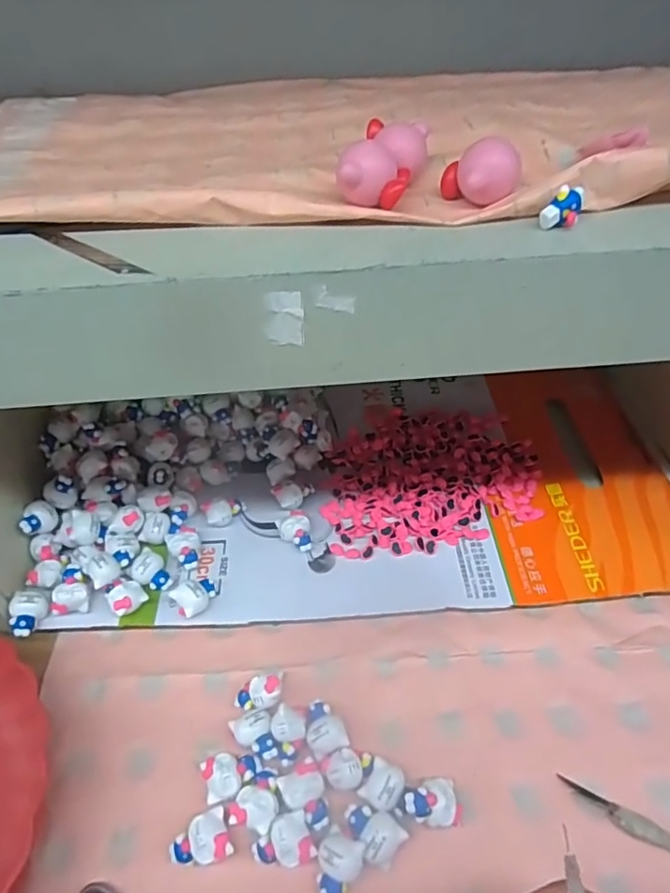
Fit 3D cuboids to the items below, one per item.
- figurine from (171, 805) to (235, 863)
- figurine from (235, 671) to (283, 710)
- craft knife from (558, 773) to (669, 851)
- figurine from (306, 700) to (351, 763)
[{"bbox_3d":[-0.078,0.230,0.325,0.032,0.018,0.024,-17,49,-13],"label":"figurine"},{"bbox_3d":[-0.050,0.167,0.377,0.034,0.019,0.023,-18,50,-14],"label":"figurine"},{"bbox_3d":[0.193,0.229,0.323,0.120,0.005,0.015,21,52,20],"label":"craft knife"},{"bbox_3d":[-0.007,0.184,0.364,0.025,0.019,0.033,-14,49,-11],"label":"figurine"}]

